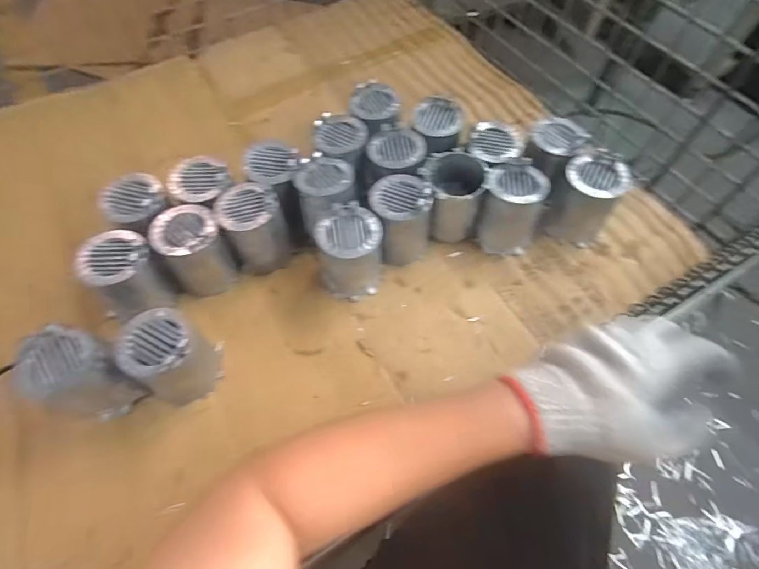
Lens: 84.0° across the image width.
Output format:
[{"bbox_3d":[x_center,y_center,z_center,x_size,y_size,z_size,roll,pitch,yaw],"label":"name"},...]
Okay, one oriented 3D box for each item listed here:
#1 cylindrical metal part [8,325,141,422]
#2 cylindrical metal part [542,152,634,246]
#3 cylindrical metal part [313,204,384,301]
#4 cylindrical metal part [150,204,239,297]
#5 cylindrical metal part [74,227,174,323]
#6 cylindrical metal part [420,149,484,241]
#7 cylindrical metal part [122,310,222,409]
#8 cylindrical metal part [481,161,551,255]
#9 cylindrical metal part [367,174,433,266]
[{"bbox_3d":[-0.372,0.114,0.523,0.092,0.106,0.083,18,62,11],"label":"cylindrical metal part"},{"bbox_3d":[0.320,-0.135,0.666,0.087,0.122,0.087,0,60,0],"label":"cylindrical metal part"},{"bbox_3d":[-0.041,-0.042,0.617,0.089,0.123,0.092,0,60,0],"label":"cylindrical metal part"},{"bbox_3d":[-0.267,-0.051,0.627,0.091,0.108,0.098,-31,65,-16],"label":"cylindrical metal part"},{"bbox_3d":[-0.359,-0.012,0.598,0.093,0.111,0.101,0,60,0],"label":"cylindrical metal part"},{"bbox_3d":[0.107,-0.134,0.664,0.089,0.120,0.092,0,60,0],"label":"cylindrical metal part"},{"bbox_3d":[-0.267,0.090,0.552,0.087,0.114,0.098,-12,61,-6],"label":"cylindrical metal part"},{"bbox_3d":[0.202,-0.118,0.662,0.088,0.120,0.092,0,60,0],"label":"cylindrical metal part"},{"bbox_3d":[0.033,-0.096,0.645,0.090,0.122,0.086,0,60,0],"label":"cylindrical metal part"}]

